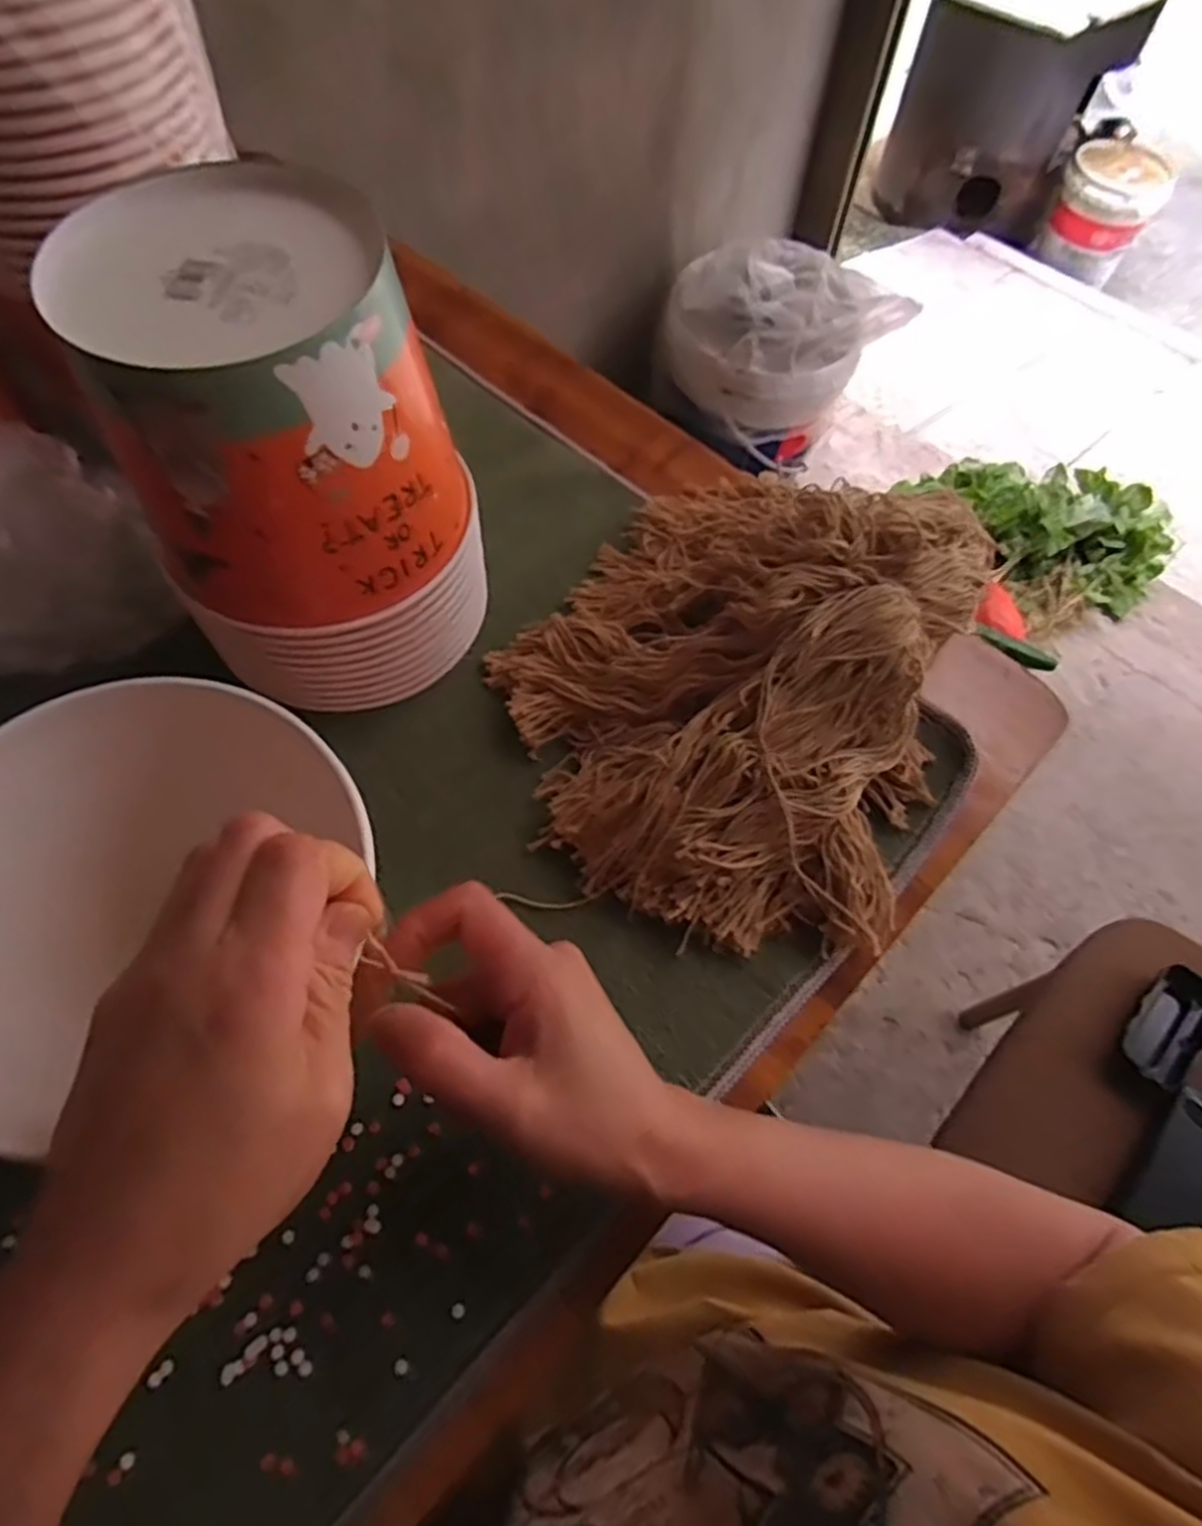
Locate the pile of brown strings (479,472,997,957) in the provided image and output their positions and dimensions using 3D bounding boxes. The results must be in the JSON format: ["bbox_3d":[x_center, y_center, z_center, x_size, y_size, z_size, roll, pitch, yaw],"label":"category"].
[{"bbox_3d":[0.076,-0.066,0.420,0.242,0.087,0.297,24,64,9],"label":"pile of brown strings"}]

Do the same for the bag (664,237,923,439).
[{"bbox_3d":[0.257,-0.634,1.150,0.330,0.181,0.232,26,64,10],"label":"bag"}]

